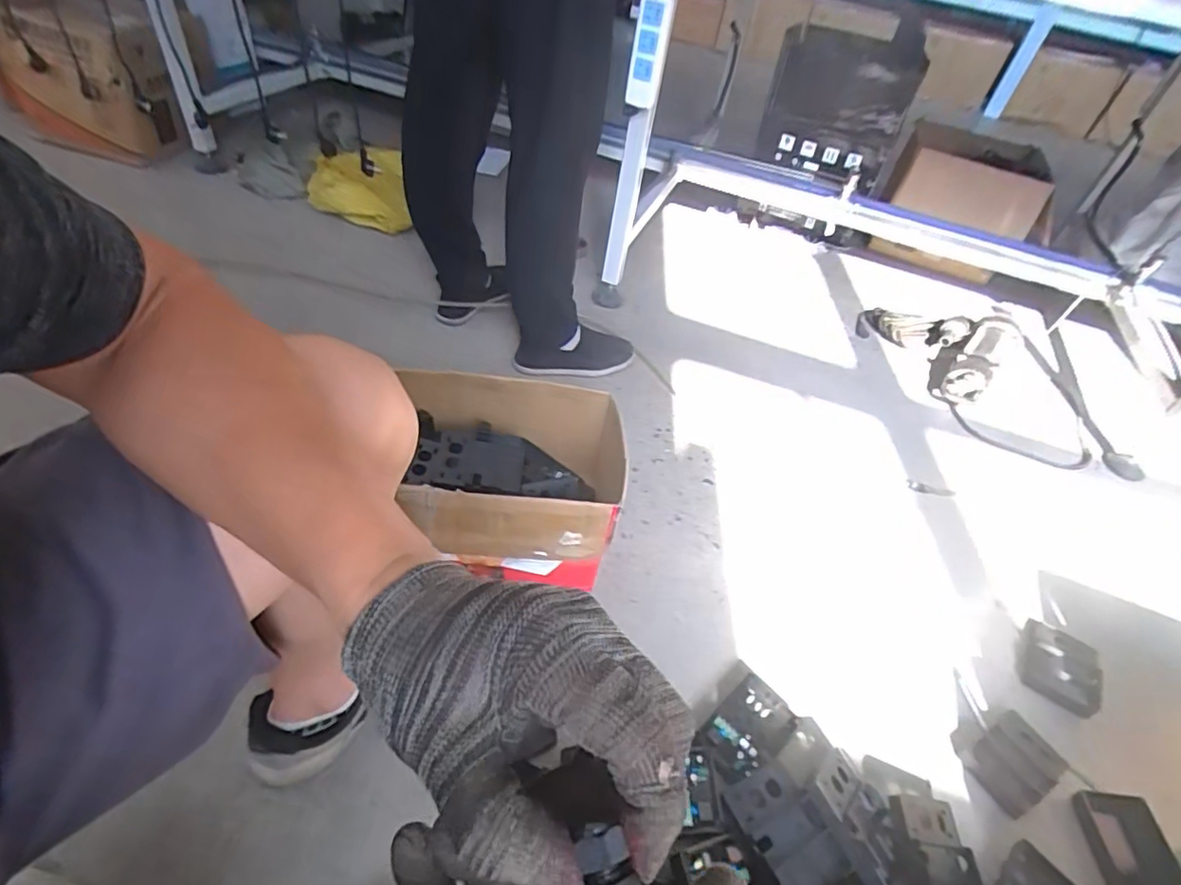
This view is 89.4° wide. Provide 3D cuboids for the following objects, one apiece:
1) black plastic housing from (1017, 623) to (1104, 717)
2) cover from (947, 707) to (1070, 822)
[{"bbox_3d":[0.711,0.343,0.903,0.098,0.032,0.118,26,47,14],"label":"black plastic housing"},{"bbox_3d":[0.556,0.418,0.794,0.120,0.028,0.100,-17,52,-25],"label":"cover"}]

